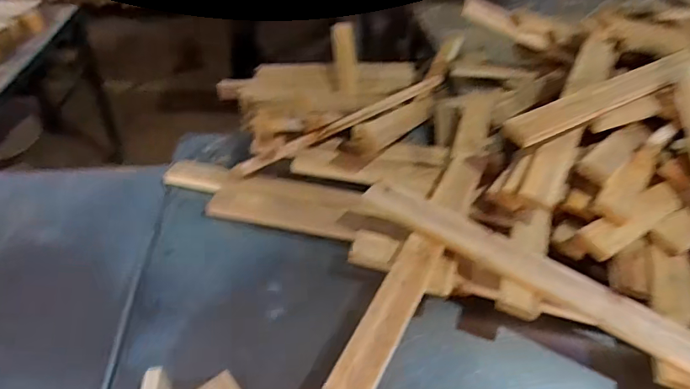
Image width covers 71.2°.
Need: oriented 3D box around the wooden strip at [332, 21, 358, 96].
[{"bbox_3d":[0.004,-0.402,1.434,0.066,0.207,0.023,-8,6,-10],"label":"wooden strip"}]

